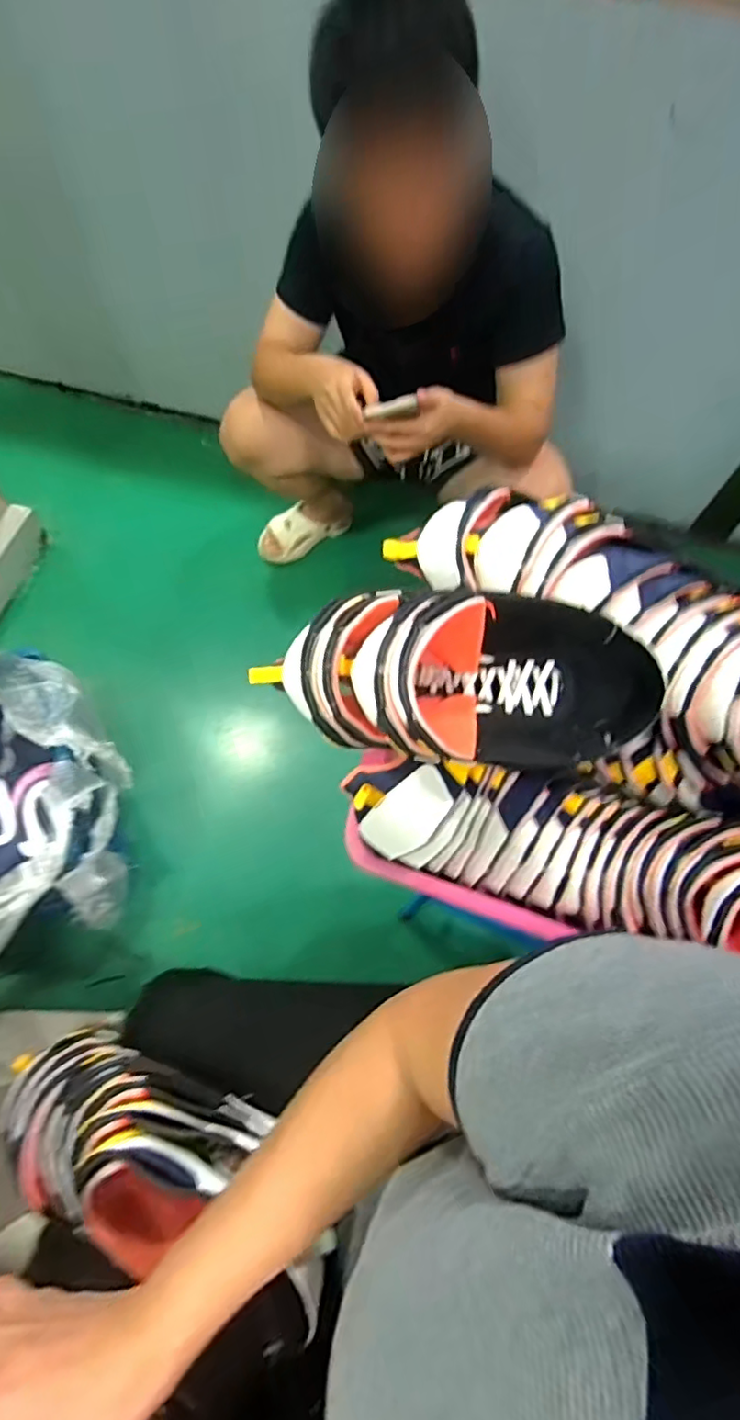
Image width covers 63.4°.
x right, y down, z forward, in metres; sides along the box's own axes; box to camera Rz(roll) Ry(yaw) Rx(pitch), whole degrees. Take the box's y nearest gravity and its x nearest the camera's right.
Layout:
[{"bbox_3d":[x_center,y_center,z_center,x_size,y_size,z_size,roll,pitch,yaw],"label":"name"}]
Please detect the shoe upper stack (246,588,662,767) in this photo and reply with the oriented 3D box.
[{"bbox_3d":[0.068,-0.022,0.557,0.366,0.110,0.140,8,63,2],"label":"shoe upper stack"}]

